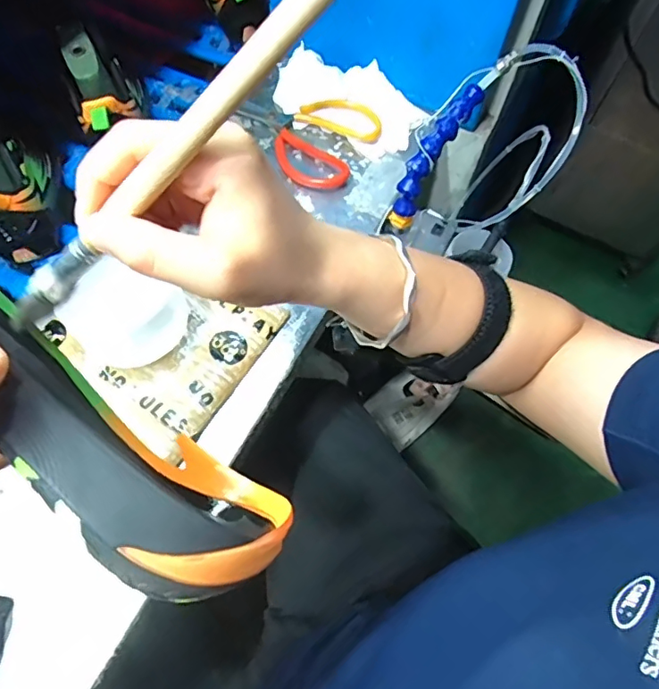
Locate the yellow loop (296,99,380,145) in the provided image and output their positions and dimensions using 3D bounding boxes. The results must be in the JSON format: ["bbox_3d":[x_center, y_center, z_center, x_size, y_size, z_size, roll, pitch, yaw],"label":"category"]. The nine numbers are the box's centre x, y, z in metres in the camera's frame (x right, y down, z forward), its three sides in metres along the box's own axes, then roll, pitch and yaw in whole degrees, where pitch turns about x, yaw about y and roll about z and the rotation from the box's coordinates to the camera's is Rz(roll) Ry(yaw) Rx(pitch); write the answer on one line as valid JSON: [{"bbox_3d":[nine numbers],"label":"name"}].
[{"bbox_3d":[0.013,-0.267,0.622,0.099,0.013,0.048,17,62,6],"label":"yellow loop"}]

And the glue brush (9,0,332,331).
[{"bbox_3d":[-0.070,-0.057,0.195,0.188,0.011,0.015,-34,61,27],"label":"glue brush"}]

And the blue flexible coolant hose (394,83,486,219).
[{"bbox_3d":[0.102,-0.190,0.524,0.025,0.025,0.136,39,111,16],"label":"blue flexible coolant hose"}]

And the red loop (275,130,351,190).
[{"bbox_3d":[-0.027,-0.203,0.594,0.098,0.009,0.057,30,64,12],"label":"red loop"}]

